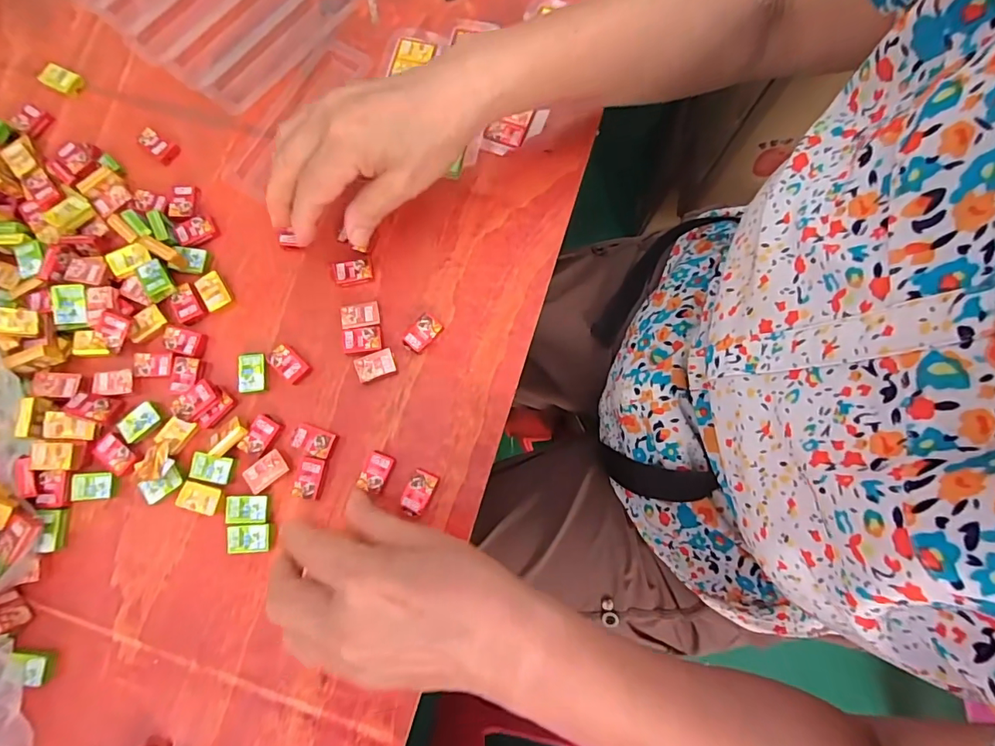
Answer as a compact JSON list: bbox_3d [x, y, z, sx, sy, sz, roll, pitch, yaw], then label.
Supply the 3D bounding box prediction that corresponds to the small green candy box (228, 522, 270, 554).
[{"bbox_3d":[-0.153,0.102,0.293,0.026,0.009,0.017,-5,79,-1],"label":"small green candy box"}]

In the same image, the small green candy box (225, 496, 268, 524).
[{"bbox_3d":[-0.157,0.085,0.295,0.025,0.004,0.017,-1,79,0],"label":"small green candy box"}]

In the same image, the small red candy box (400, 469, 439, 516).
[{"bbox_3d":[-0.049,0.075,0.300,0.017,0.009,0.026,24,80,5],"label":"small red candy box"}]

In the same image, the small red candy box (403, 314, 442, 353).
[{"bbox_3d":[-0.051,-0.026,0.319,0.015,0.009,0.026,44,82,8],"label":"small red candy box"}]

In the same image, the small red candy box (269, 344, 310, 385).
[{"bbox_3d":[-0.138,-0.006,0.315,0.016,0.008,0.026,-43,82,-8],"label":"small red candy box"}]

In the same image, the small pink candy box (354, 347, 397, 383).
[{"bbox_3d":[-0.081,-0.005,0.314,0.026,0.008,0.017,-21,80,-4],"label":"small pink candy box"}]

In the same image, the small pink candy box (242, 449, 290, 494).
[{"bbox_3d":[-0.147,0.062,0.297,0.026,0.004,0.017,-37,81,-7],"label":"small pink candy box"}]

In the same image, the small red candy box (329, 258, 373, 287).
[{"bbox_3d":[-0.102,-0.070,0.327,0.029,0.007,0.017,-9,79,-2],"label":"small red candy box"}]

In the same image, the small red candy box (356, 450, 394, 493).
[{"bbox_3d":[-0.078,0.062,0.302,0.018,0.009,0.024,24,80,5],"label":"small red candy box"}]

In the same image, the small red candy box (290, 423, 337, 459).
[{"bbox_3d":[-0.119,0.044,0.305,0.026,0.009,0.017,20,80,4],"label":"small red candy box"}]

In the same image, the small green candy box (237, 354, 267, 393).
[{"bbox_3d":[-0.162,0.000,0.314,0.018,0.006,0.026,-5,79,-1],"label":"small green candy box"}]

